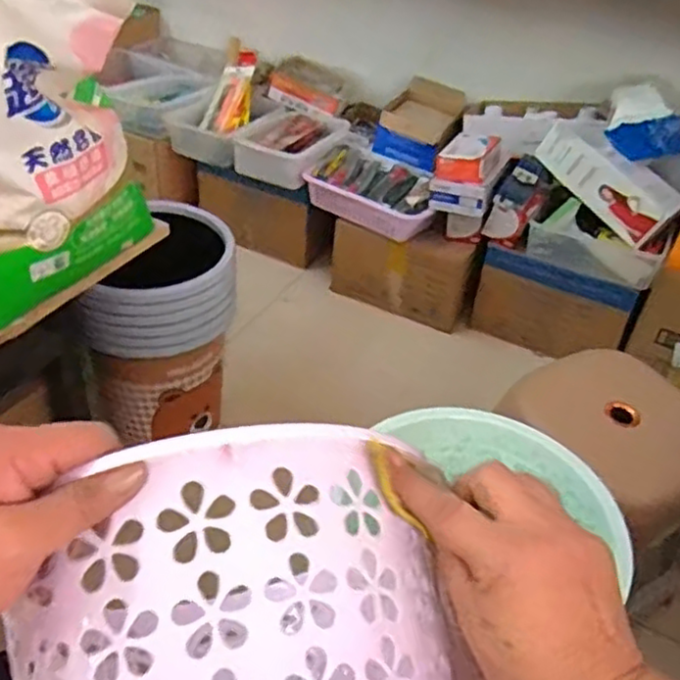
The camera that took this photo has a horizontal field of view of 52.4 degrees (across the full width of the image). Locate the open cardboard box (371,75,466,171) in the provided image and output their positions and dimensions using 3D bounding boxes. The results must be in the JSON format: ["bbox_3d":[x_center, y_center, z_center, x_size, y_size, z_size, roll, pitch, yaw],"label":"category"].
[{"bbox_3d":[0.191,-0.515,1.635,0.174,0.133,0.175,20,42,16],"label":"open cardboard box"}]

